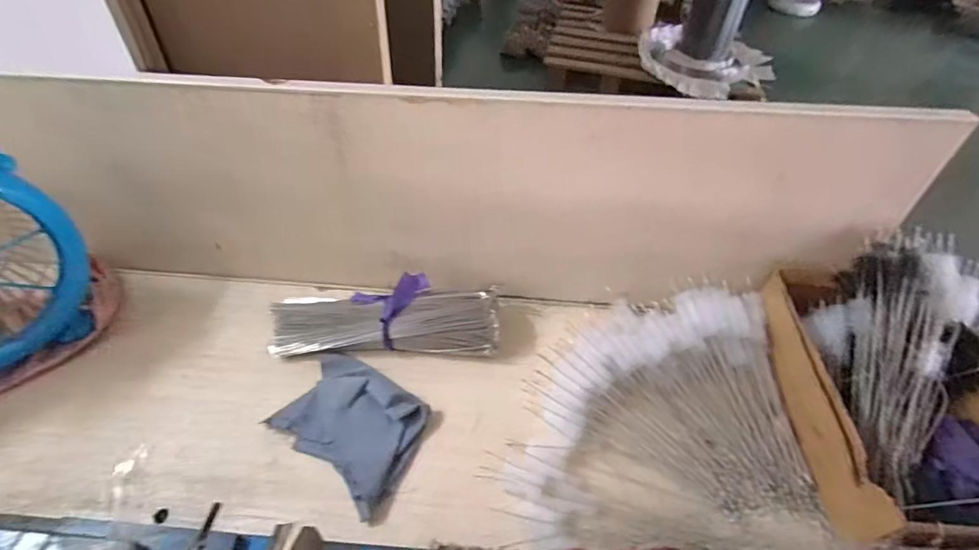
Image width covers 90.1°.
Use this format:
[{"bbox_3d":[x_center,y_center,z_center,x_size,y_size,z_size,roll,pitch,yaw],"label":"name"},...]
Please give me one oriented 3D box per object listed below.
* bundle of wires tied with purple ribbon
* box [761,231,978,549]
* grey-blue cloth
[{"bbox_3d":[-0.118,0.054,0.563,0.255,0.069,0.078,0,46,-4],"label":"bundle of wires tied with purple ribbon"},{"bbox_3d":[0.405,0.106,0.469,0.195,0.134,0.286,3,46,0],"label":"box"},{"bbox_3d":[-0.141,0.147,0.502,0.154,0.024,0.109,29,51,23],"label":"grey-blue cloth"}]

